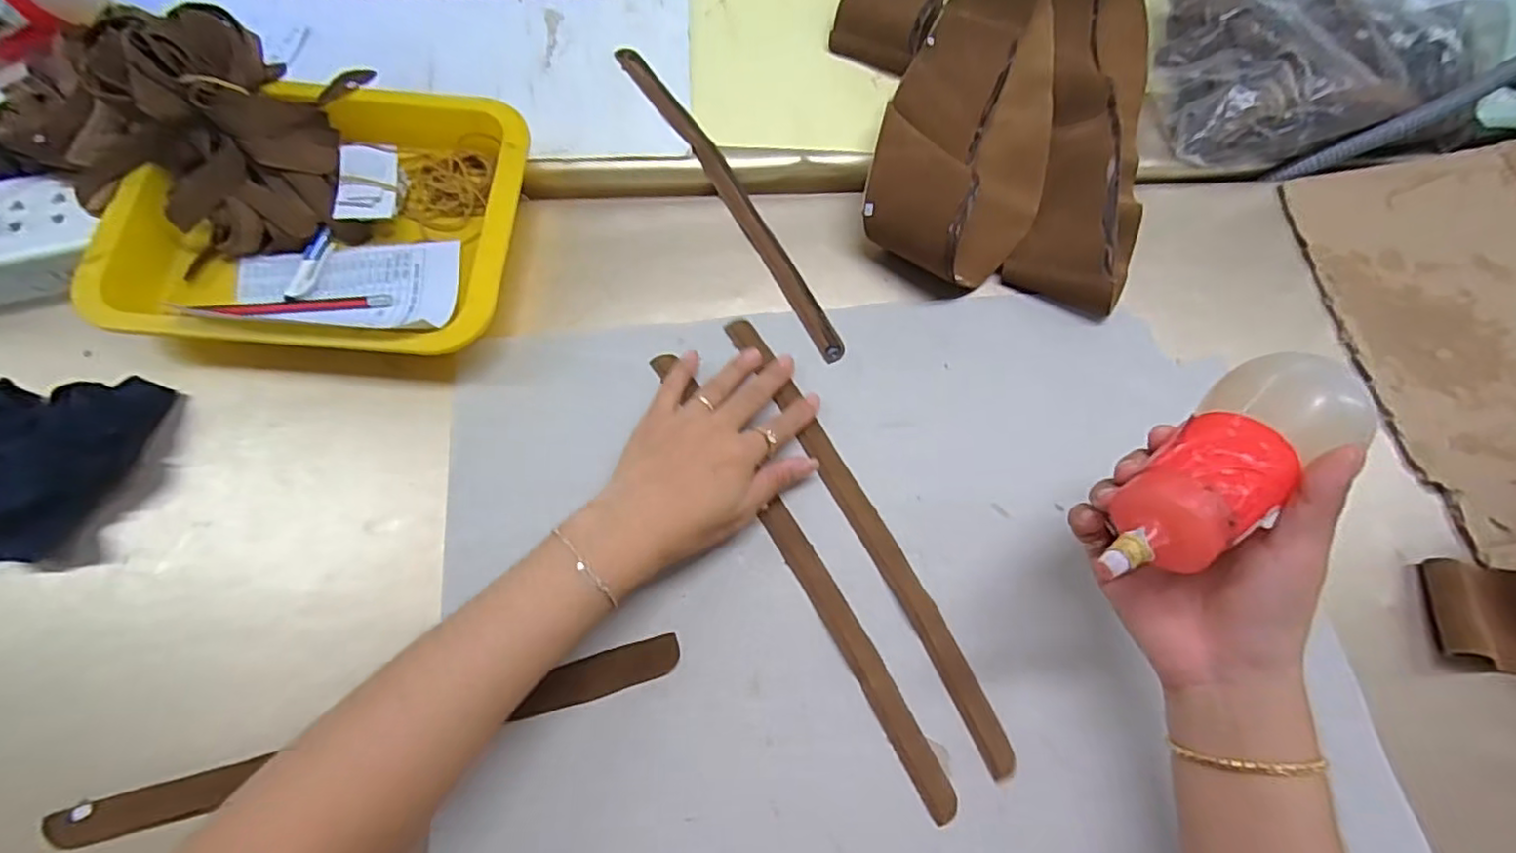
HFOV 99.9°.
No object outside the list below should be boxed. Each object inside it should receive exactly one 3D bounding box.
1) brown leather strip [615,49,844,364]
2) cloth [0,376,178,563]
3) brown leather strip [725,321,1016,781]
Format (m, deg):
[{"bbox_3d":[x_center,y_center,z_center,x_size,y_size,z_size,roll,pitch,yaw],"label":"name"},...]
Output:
[{"bbox_3d":[-0.023,-0.180,0.488,0.025,0.009,0.317,-29,73,-13],"label":"brown leather strip"},{"bbox_3d":[-0.464,0.021,0.372,0.171,0.049,0.112,-1,69,-4],"label":"cloth"},{"bbox_3d":[0.065,0.058,0.401,0.023,0.005,0.317,-26,72,-11],"label":"brown leather strip"}]

